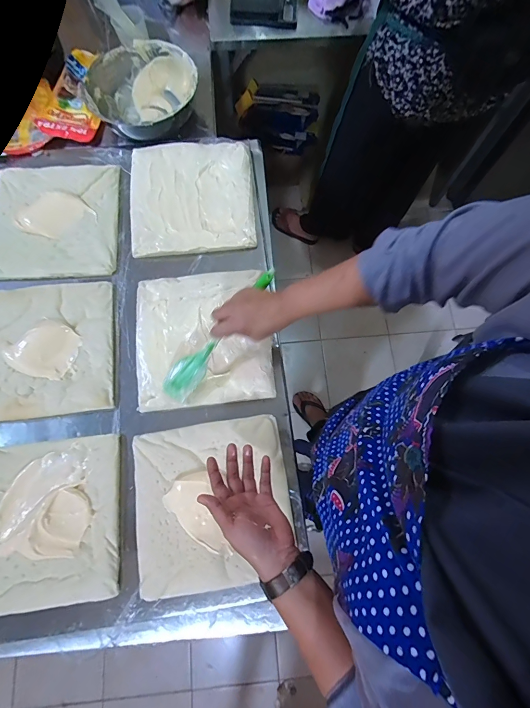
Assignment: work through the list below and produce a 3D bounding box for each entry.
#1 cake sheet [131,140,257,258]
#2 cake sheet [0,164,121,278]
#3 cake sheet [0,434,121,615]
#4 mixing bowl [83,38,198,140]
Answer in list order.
[{"bbox_3d":[-0.152,-0.333,0.696,0.252,0.021,0.253,-5,79,0],"label":"cake sheet"},{"bbox_3d":[-0.444,-0.282,0.688,0.266,0.022,0.249,-2,79,1],"label":"cake sheet"},{"bbox_3d":[-0.374,0.275,0.539,0.260,0.024,0.241,-8,79,0],"label":"cake sheet"},{"bbox_3d":[-0.294,-0.627,0.815,0.254,0.096,0.260,0,80,1],"label":"mixing bowl"}]

